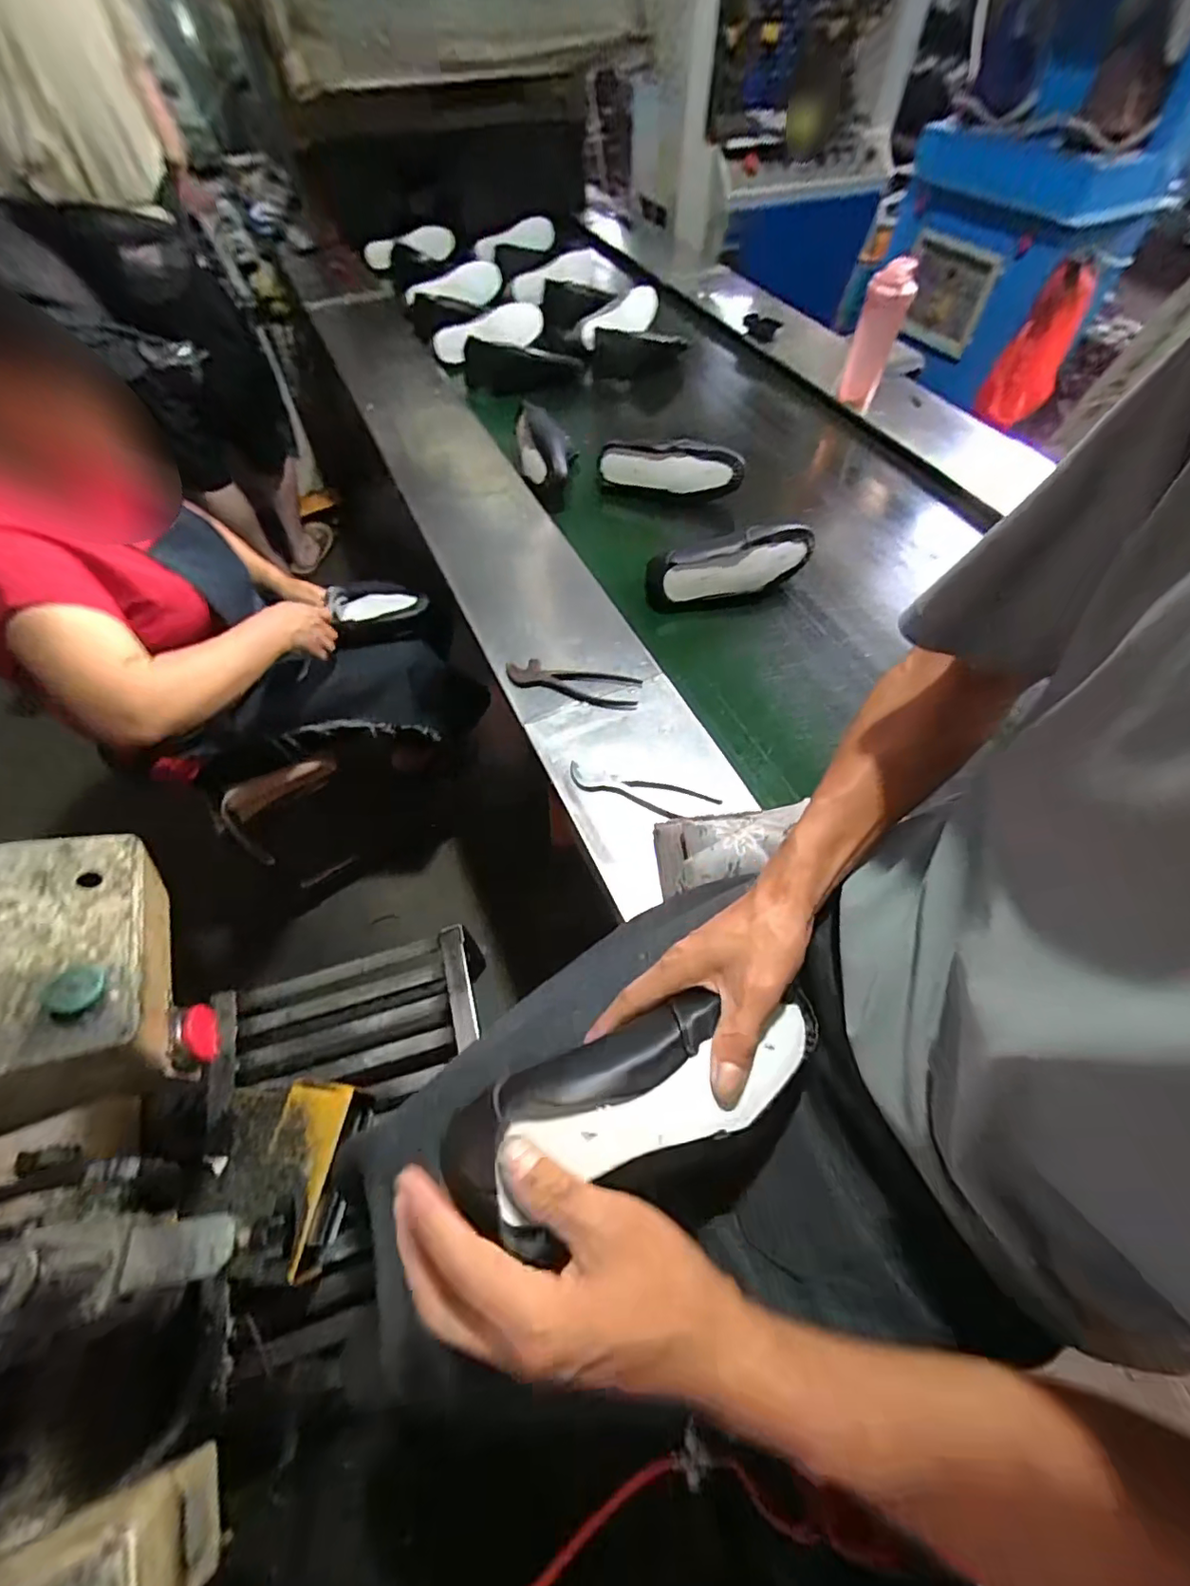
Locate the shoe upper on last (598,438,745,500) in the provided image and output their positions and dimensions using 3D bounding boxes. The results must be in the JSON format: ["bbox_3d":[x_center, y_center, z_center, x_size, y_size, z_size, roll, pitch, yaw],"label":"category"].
[{"bbox_3d":[0.146,-0.621,1.060,0.260,0.073,0.088,10,59,6],"label":"shoe upper on last"}]

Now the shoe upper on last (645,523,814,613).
[{"bbox_3d":[0.222,-0.366,0.918,0.278,0.099,0.085,-13,59,-8],"label":"shoe upper on last"}]

